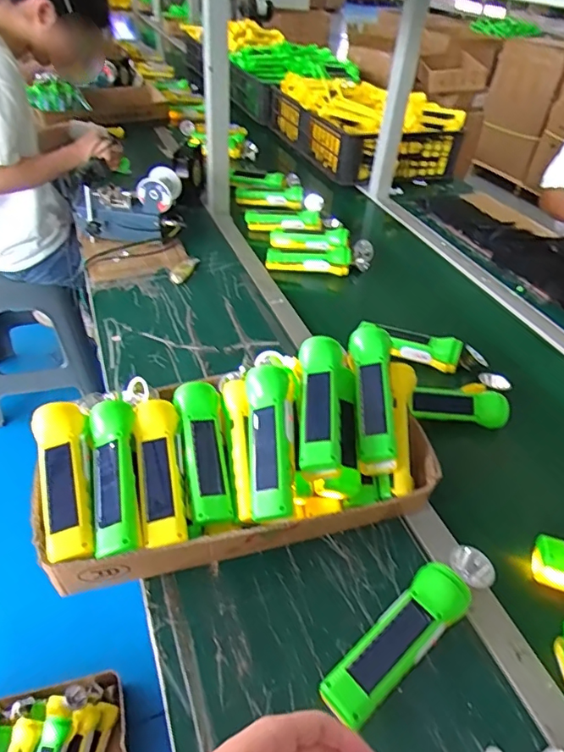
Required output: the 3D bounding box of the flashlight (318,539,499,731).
[{"bbox_3d":[0.124,0.236,0.476,0.212,0.041,0.049,-27,49,-31],"label":"flashlight"}]

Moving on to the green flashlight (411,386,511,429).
[{"bbox_3d":[0.248,0.042,0.715,0.148,0.039,0.047,1,41,-4],"label":"green flashlight"}]

